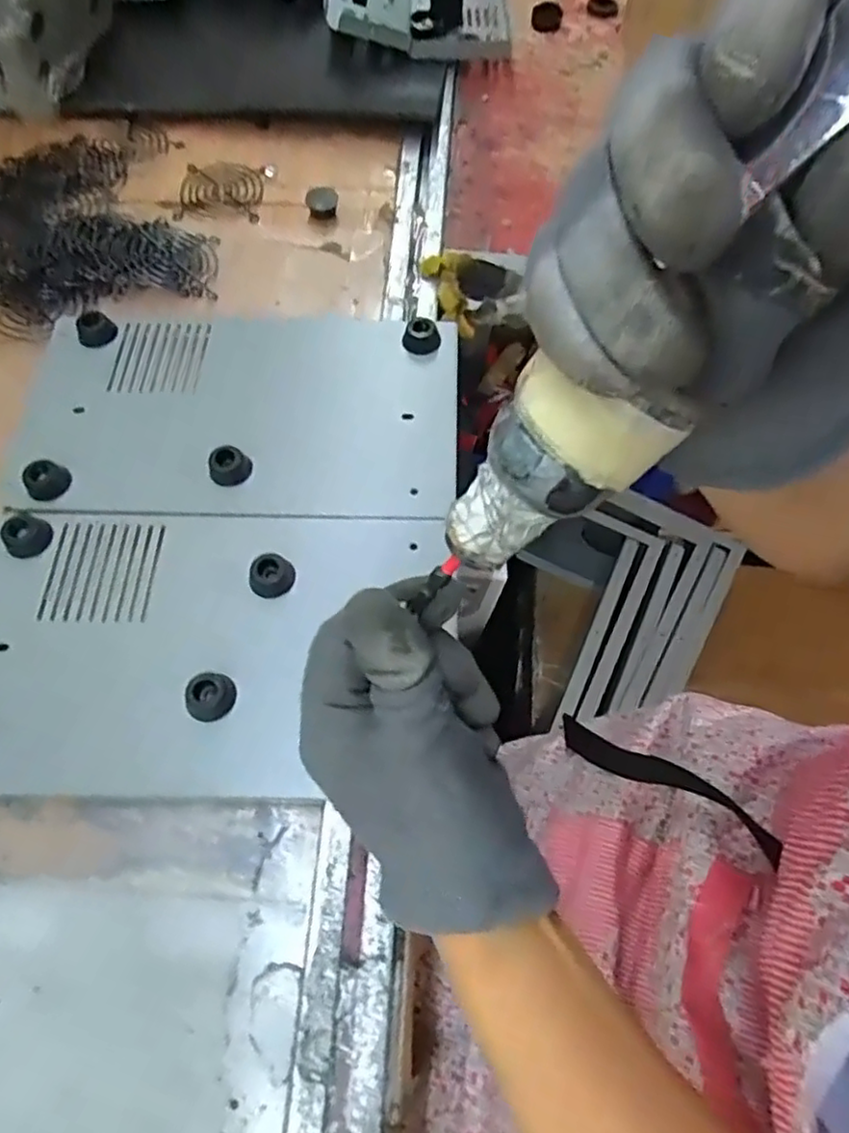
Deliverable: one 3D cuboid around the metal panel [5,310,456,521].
[{"bbox_3d":[-0.113,-0.103,0.420,0.257,0.022,0.163,2,65,-1],"label":"metal panel"}]

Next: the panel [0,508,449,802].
[{"bbox_3d":[-0.124,0.041,0.352,0.249,0.024,0.154,2,65,-1],"label":"panel"}]

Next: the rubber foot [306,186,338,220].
[{"bbox_3d":[-0.080,-0.284,0.516,0.024,0.012,0.021,26,67,10],"label":"rubber foot"}]

